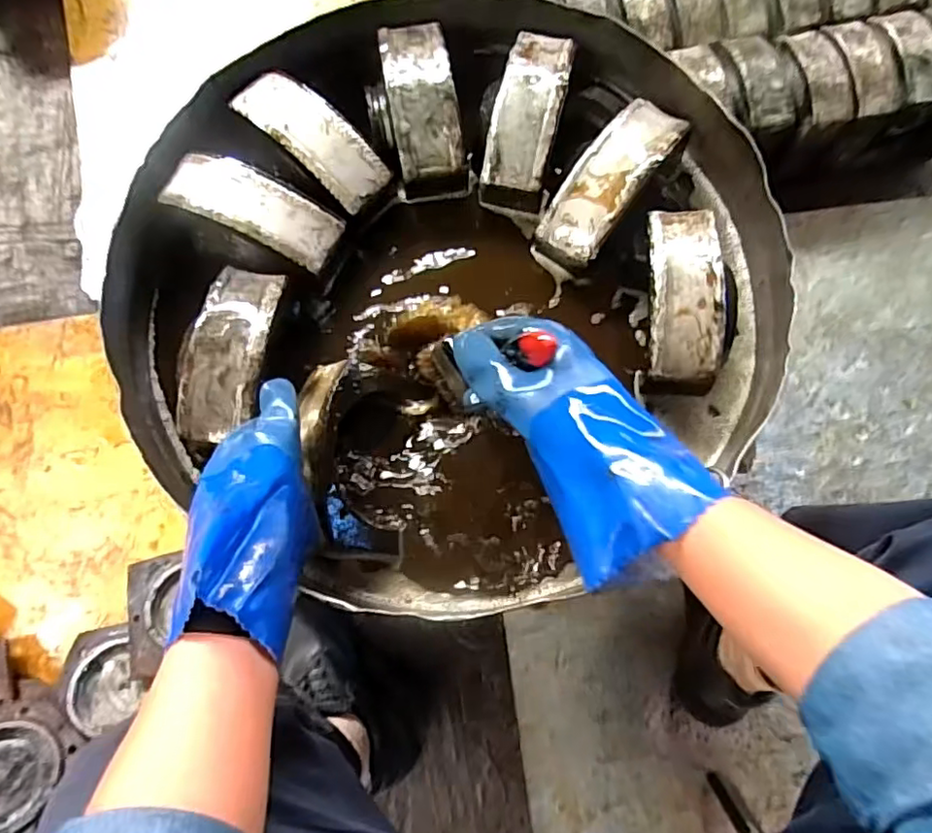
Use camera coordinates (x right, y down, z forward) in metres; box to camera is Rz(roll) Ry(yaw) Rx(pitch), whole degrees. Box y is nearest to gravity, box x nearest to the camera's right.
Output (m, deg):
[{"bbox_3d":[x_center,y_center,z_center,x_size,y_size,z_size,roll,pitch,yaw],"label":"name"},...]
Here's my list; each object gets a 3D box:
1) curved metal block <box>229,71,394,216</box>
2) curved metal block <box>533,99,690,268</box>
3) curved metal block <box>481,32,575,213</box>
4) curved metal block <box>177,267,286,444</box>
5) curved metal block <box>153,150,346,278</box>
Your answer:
[{"bbox_3d":[-0.146,-0.265,0.579,0.160,0.035,0.062,40,80,8],"label":"curved metal block"},{"bbox_3d":[0.135,-0.220,0.570,0.064,0.056,0.170,37,79,8],"label":"curved metal block"},{"bbox_3d":[0.060,-0.288,0.587,0.062,0.052,0.166,13,87,5],"label":"curved metal block"},{"bbox_3d":[-0.199,-0.058,0.514,0.065,0.030,0.155,7,77,1],"label":"curved metal block"},{"bbox_3d":[-0.197,-0.191,0.560,0.162,0.033,0.063,22,78,5],"label":"curved metal block"}]

